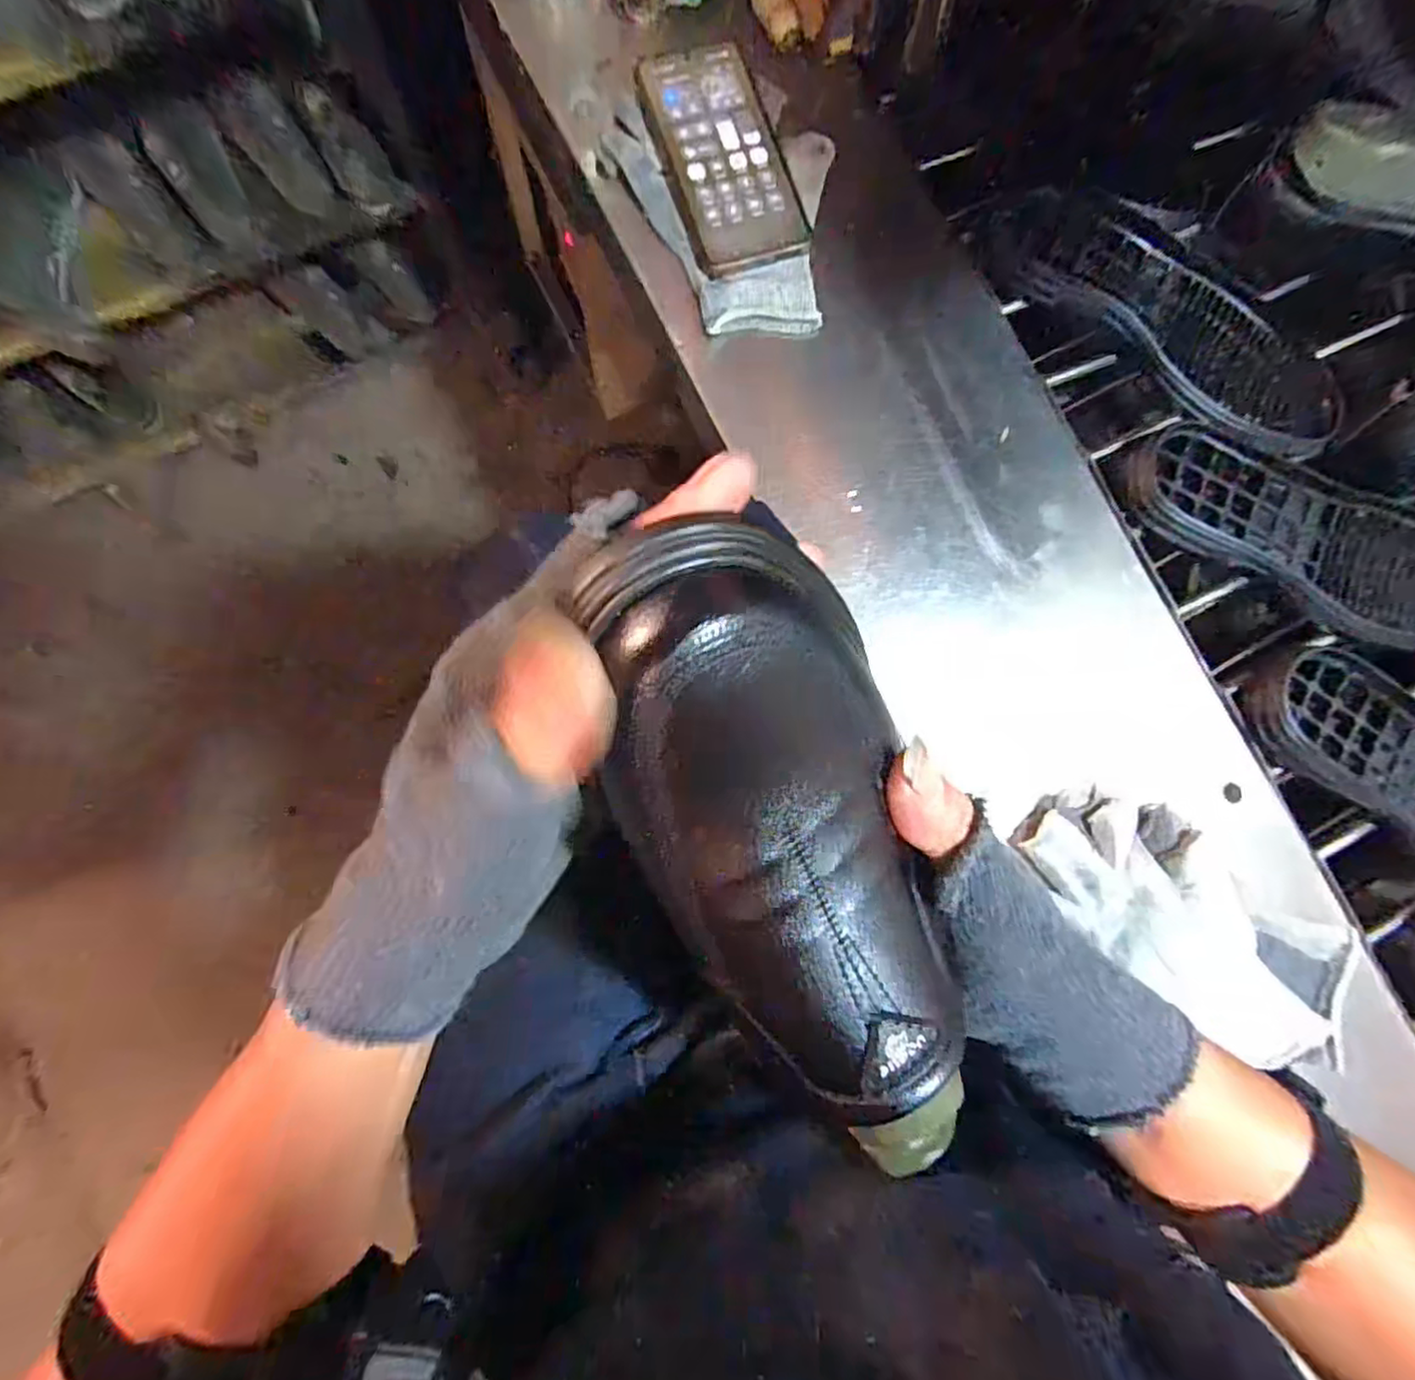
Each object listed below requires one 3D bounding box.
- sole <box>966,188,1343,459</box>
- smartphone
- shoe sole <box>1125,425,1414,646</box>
[{"bbox_3d":[0.343,-0.283,0.505,0.295,0.028,0.097,33,84,1],"label":"sole"},{"bbox_3d":[0.011,-0.359,0.450,0.076,0.011,0.156,-20,85,-4],"label":"smartphone"},{"bbox_3d":[0.446,-0.107,0.482,0.296,0.029,0.097,26,84,0],"label":"shoe sole"}]

